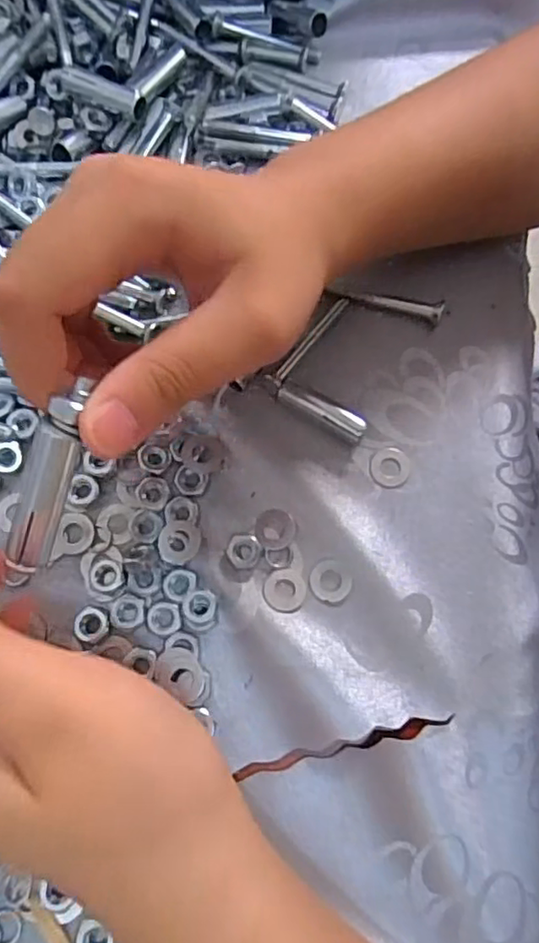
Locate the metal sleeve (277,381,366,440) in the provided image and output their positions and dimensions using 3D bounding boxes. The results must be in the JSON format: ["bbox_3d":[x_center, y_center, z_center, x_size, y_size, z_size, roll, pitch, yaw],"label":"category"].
[{"bbox_3d":[0.022,-0.025,0.258,0.039,0.009,0.011,26,75,5],"label":"metal sleeve"}]

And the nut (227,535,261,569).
[{"bbox_3d":[-0.010,0.031,0.243,0.013,0.006,0.013,1,74,-2],"label":"nut"}]

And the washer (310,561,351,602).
[{"bbox_3d":[0.025,0.043,0.241,0.017,0.004,0.016,4,74,-1],"label":"washer"}]

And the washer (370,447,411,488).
[{"bbox_3d":[0.051,-0.002,0.255,0.017,0.004,0.017,7,74,0],"label":"washer"}]

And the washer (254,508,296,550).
[{"bbox_3d":[0.002,0.023,0.247,0.016,0.004,0.017,4,74,-1],"label":"washer"}]

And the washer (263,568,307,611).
[{"bbox_3d":[0.006,0.046,0.239,0.017,0.004,0.016,1,74,-2],"label":"washer"}]

